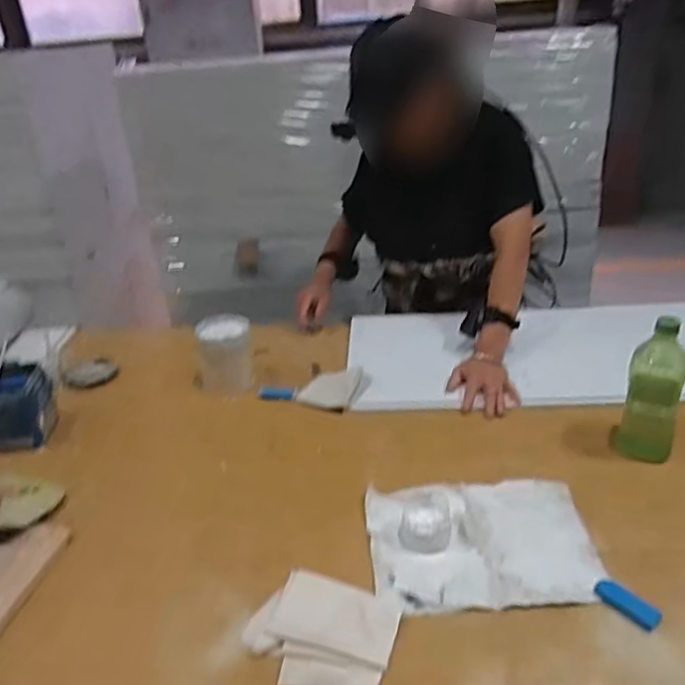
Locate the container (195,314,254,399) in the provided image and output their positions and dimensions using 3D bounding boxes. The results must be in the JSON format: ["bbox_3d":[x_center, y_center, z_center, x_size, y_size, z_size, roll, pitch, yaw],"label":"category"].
[{"bbox_3d":[-0.214,0.025,1.157,0.102,0.120,0.083,-2,29,3],"label":"container"}]

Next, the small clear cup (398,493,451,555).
[{"bbox_3d":[0.109,0.232,0.808,0.063,0.035,0.071,3,30,13],"label":"small clear cup"}]

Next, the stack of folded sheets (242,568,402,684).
[{"bbox_3d":[-0.022,0.317,0.680,0.155,0.008,0.129,10,32,24],"label":"stack of folded sheets"}]

